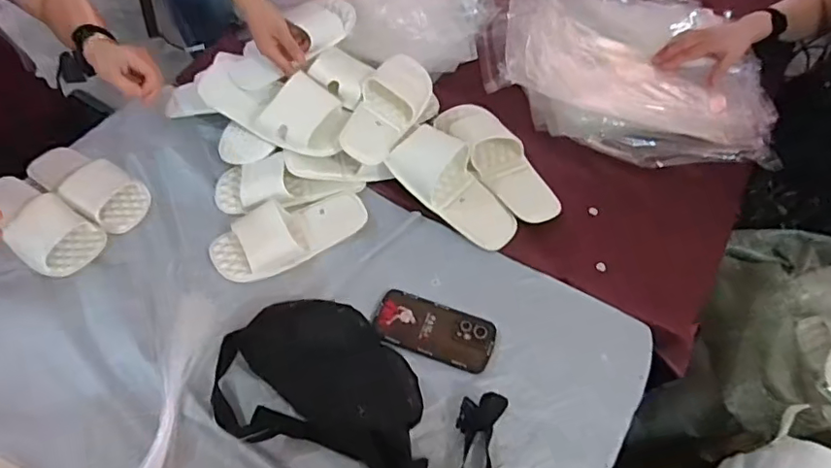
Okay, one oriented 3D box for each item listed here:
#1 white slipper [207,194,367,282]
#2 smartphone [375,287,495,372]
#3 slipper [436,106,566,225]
[{"bbox_3d":[-0.186,-0.006,0.836,0.235,0.046,0.102,-20,60,-17],"label":"white slipper"},{"bbox_3d":[0.027,0.132,0.777,0.168,0.008,0.084,18,57,9],"label":"smartphone"},{"bbox_3d":[0.139,-0.137,0.934,0.106,0.063,0.271,-30,63,-22],"label":"slipper"}]

